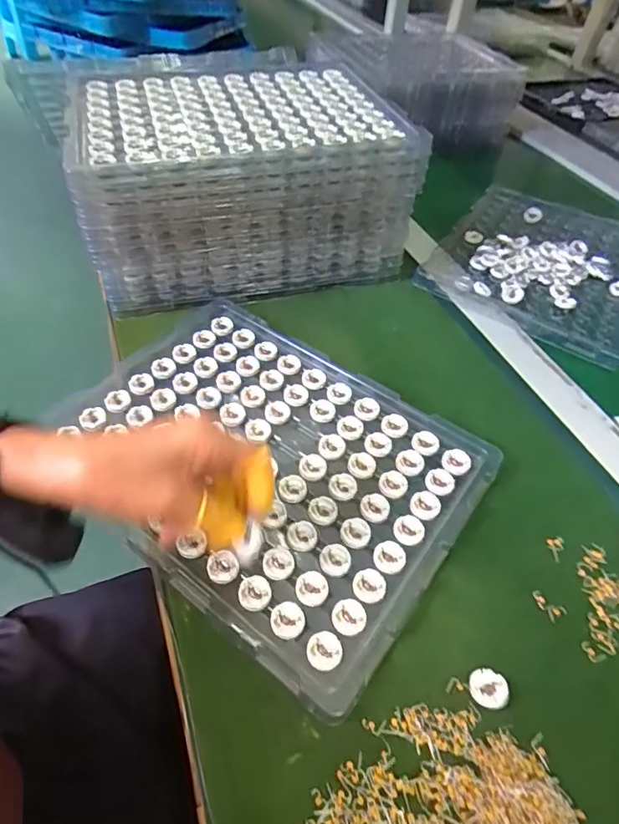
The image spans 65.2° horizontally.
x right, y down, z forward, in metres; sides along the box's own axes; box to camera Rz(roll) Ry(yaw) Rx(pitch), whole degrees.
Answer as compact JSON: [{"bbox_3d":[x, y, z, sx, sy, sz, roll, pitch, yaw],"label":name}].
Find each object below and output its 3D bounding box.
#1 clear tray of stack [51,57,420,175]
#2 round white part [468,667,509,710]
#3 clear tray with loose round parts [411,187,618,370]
[{"bbox_3d":[-0.090,-0.337,0.534,0.339,0.023,0.282,-13,52,-11],"label":"clear tray of stack"},{"bbox_3d":[0.118,0.182,0.318,0.024,0.008,0.024,-11,36,8],"label":"round white part"},{"bbox_3d":[0.330,-0.225,0.676,0.252,0.019,0.381,26,53,16],"label":"clear tray with loose round parts"}]

